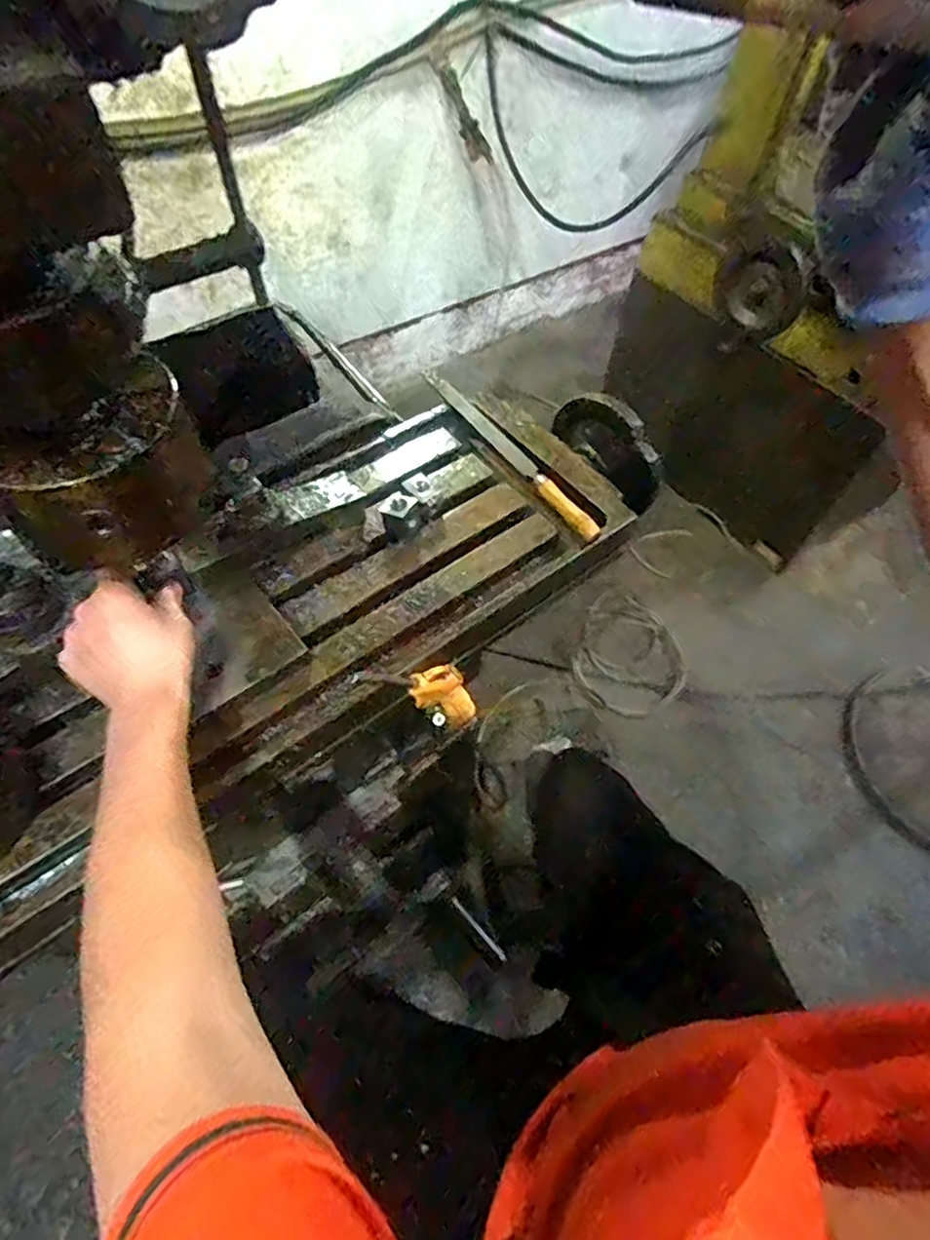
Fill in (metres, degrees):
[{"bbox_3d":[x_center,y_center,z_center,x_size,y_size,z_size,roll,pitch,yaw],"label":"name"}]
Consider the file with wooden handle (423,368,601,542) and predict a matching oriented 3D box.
[{"bbox_3d":[0.040,-0.178,0.638,0.022,0.021,0.290,-28,63,-20],"label":"file with wooden handle"}]

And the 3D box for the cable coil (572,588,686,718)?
[{"bbox_3d":[0.404,0.083,1.508,0.262,0.028,0.311,22,58,10],"label":"cable coil"}]

